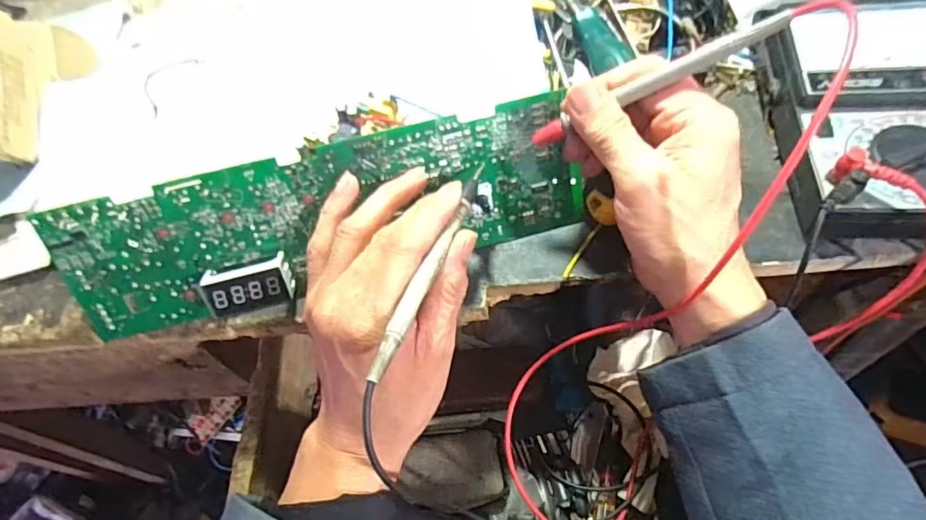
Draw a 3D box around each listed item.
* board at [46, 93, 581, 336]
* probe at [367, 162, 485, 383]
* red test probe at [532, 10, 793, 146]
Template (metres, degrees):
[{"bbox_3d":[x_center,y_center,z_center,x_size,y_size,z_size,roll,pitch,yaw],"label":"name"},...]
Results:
[{"bbox_3d":[-0.077,-0.021,0.304,0.295,0.082,0.022,-15,23,-4],"label":"board"},{"bbox_3d":[-0.012,-0.003,0.270,0.007,0.010,0.143,16,54,14],"label":"probe"},{"bbox_3d":[0.094,-0.089,0.269,0.128,0.008,0.009,-22,52,29],"label":"red test probe"}]

